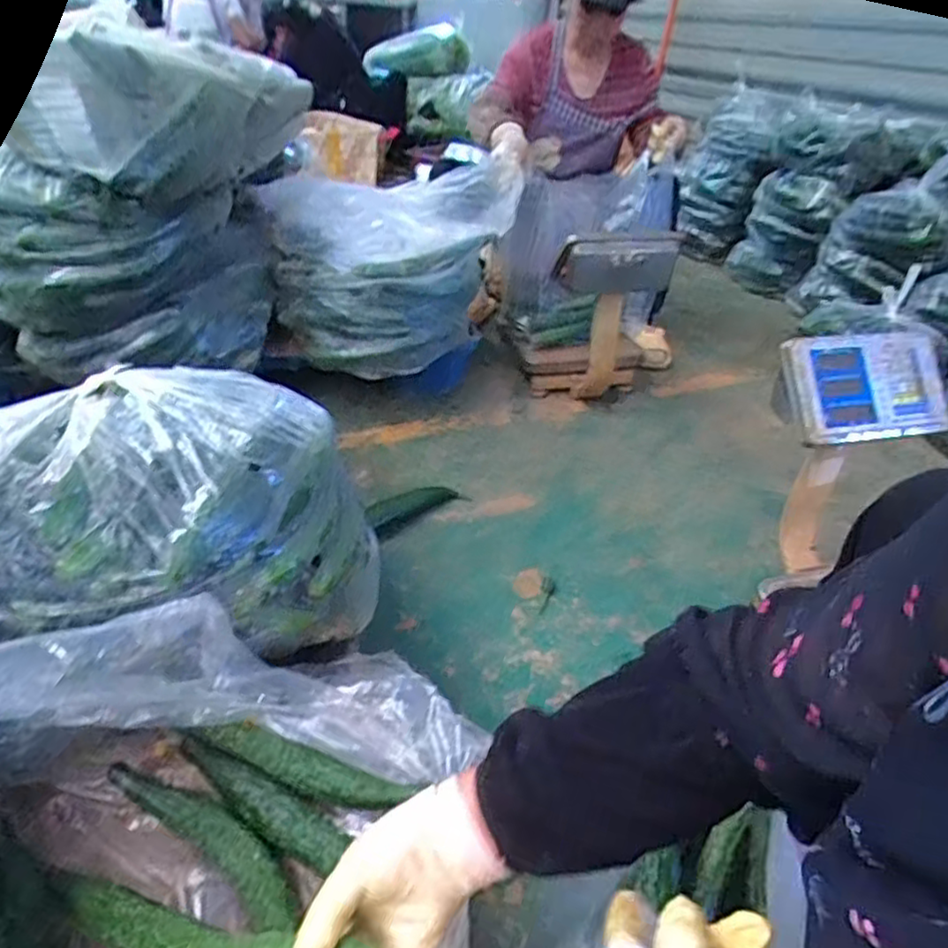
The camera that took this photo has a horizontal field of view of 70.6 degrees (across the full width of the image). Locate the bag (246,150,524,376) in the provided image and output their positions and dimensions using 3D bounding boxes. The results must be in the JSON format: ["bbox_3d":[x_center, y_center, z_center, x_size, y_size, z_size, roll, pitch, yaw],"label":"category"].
[{"bbox_3d":[-0.161,-0.435,1.391,0.498,0.342,0.276,-5,36,-13],"label":"bag"}]

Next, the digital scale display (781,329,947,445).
[{"bbox_3d":[0.550,-0.122,0.941,0.246,0.056,0.152,-5,79,-12],"label":"digital scale display"}]

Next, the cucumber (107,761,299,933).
[{"bbox_3d":[-0.224,0.308,0.573,0.215,0.032,0.048,25,40,27],"label":"cucumber"}]

